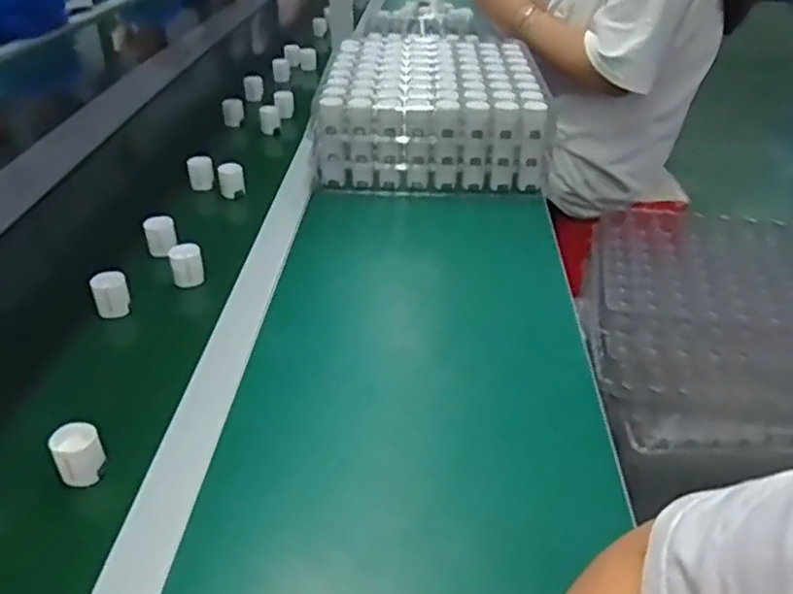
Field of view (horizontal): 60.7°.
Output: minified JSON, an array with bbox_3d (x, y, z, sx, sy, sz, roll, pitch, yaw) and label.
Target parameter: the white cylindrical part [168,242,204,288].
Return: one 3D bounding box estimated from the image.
[{"bbox_3d":[-0.218,-0.034,0.706,0.031,0.038,0.027,-12,36,-19],"label":"white cylindrical part"}]

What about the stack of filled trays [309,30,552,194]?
[{"bbox_3d":[0.053,-0.270,0.974,0.299,0.120,0.306,3,33,3],"label":"stack of filled trays"}]

